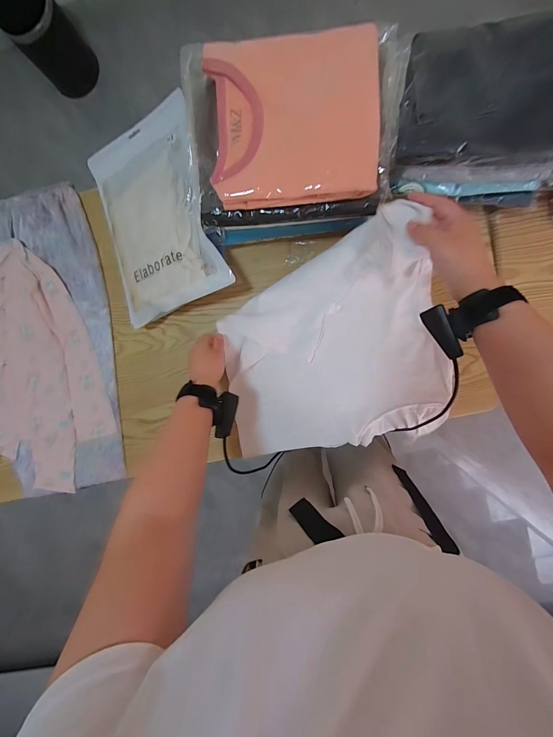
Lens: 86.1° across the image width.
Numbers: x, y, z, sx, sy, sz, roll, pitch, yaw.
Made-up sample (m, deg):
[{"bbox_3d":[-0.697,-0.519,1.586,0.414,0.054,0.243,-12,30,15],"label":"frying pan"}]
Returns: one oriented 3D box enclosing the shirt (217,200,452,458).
[{"bbox_3d":[0.095,-0.025,0.488,0.390,0.190,0.341,-9,89,6],"label":"shirt"}]

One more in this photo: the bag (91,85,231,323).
[{"bbox_3d":[-0.221,-0.281,0.542,0.221,0.094,0.357,-17,91,6],"label":"bag"}]

